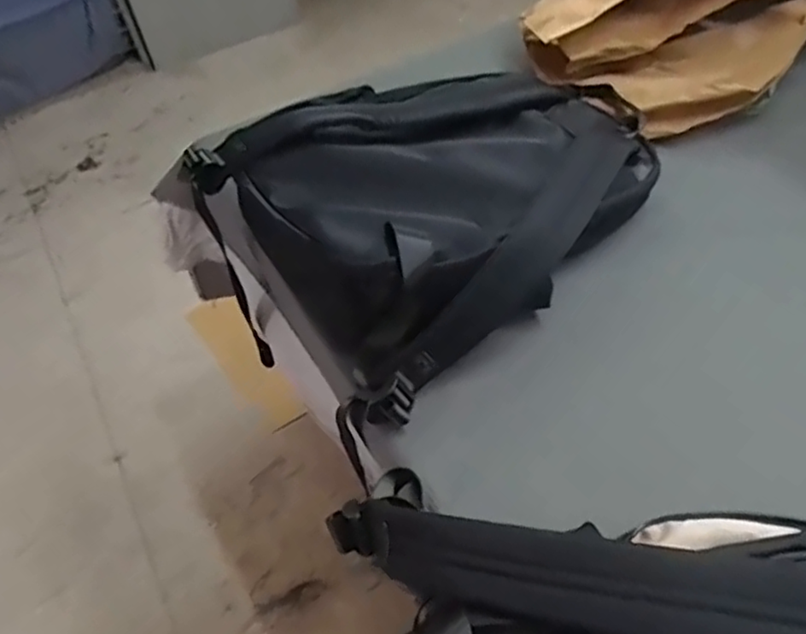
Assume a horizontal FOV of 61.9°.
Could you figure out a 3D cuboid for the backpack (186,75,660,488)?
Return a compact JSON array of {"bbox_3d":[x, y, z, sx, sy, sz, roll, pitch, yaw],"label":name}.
[{"bbox_3d":[0.041,-0.138,0.622,0.435,0.104,0.312,-38,55,-24],"label":"backpack"}]

